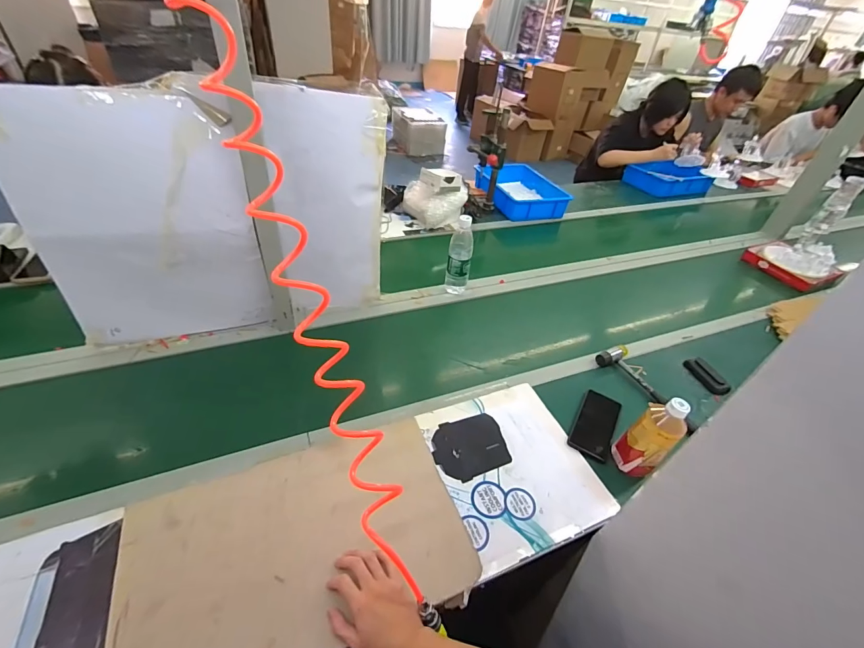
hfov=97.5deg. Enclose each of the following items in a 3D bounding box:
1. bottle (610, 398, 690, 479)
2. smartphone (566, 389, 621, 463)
[{"bbox_3d":[0.395,0.205,0.689,0.070,0.174,0.072,32,47,25],"label":"bottle"},{"bbox_3d":[0.347,0.208,0.800,0.079,0.012,0.161,25,44,19],"label":"smartphone"}]

